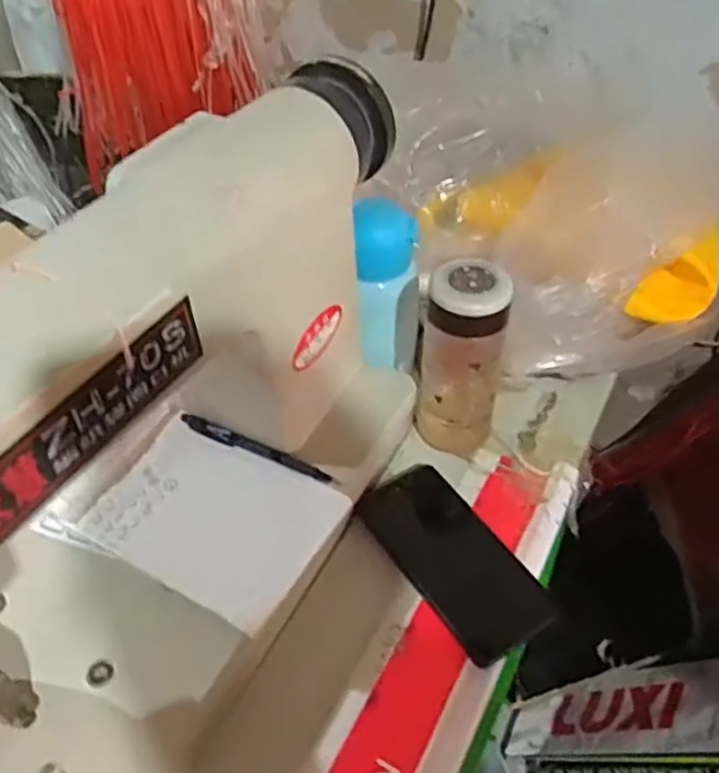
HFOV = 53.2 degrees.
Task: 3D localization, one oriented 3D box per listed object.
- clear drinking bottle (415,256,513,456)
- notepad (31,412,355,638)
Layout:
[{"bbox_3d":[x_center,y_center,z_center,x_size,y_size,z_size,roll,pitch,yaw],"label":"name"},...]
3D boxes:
[{"bbox_3d":[0.088,-0.022,0.608,0.065,0.169,0.056,17,49,16],"label":"clear drinking bottle"},{"bbox_3d":[-0.120,0.093,0.544,0.186,0.015,0.126,20,50,19],"label":"notepad"}]

